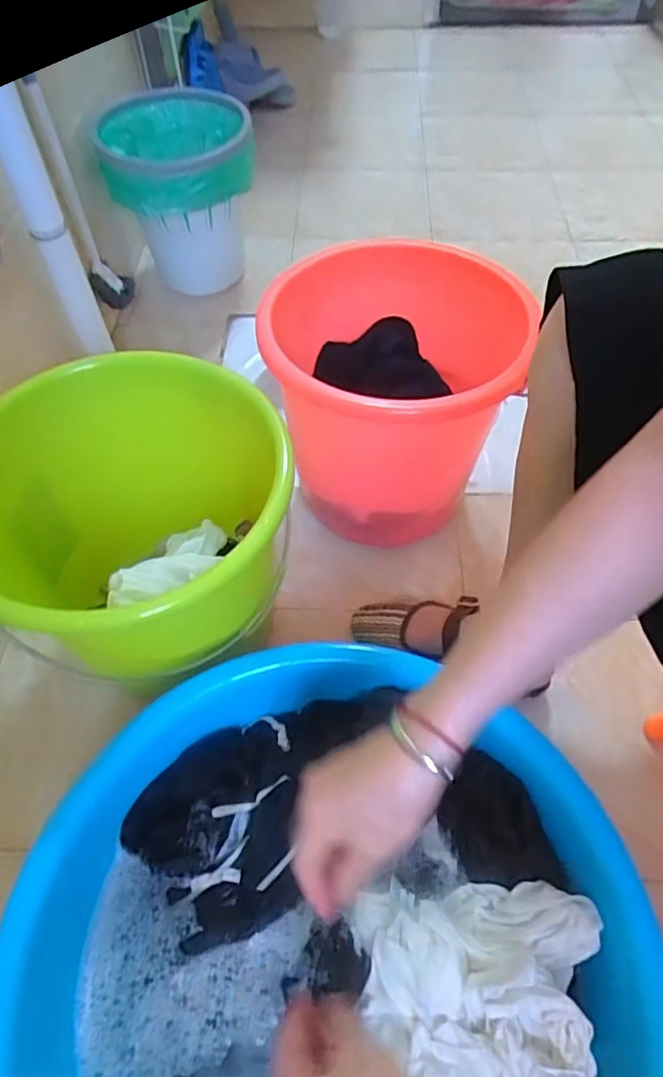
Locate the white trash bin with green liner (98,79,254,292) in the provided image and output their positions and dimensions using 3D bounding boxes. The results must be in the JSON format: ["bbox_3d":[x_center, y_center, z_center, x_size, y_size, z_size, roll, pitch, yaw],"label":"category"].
[{"bbox_3d":[-0.261,-0.634,1.093,0.249,0.256,0.240,-7,60,-2],"label":"white trash bin with green liner"}]

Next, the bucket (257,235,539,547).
[{"bbox_3d":[0.069,-0.185,0.764,0.303,0.273,0.293,-1,60,2],"label":"bucket"}]

